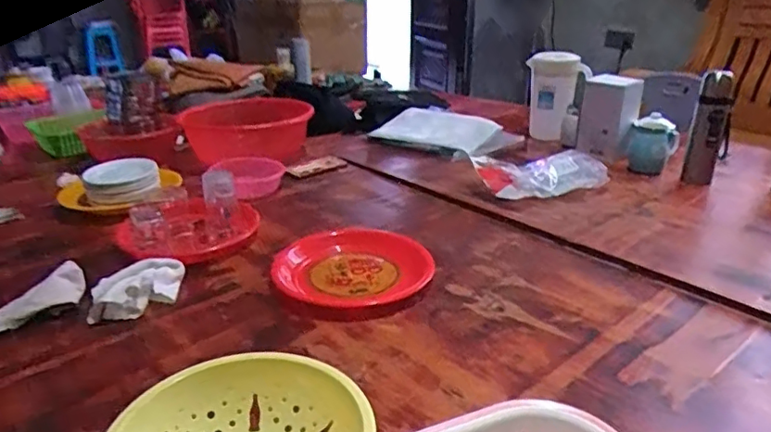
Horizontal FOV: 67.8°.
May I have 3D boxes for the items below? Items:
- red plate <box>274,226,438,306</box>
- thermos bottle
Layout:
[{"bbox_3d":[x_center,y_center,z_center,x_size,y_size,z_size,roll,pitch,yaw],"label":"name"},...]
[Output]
[{"bbox_3d":[-0.053,0.077,0.964,0.250,0.030,0.234,-1,24,1],"label":"red plate"},{"bbox_3d":[0.734,-0.199,1.295,0.080,0.235,0.068,12,27,28],"label":"thermos bottle"}]

